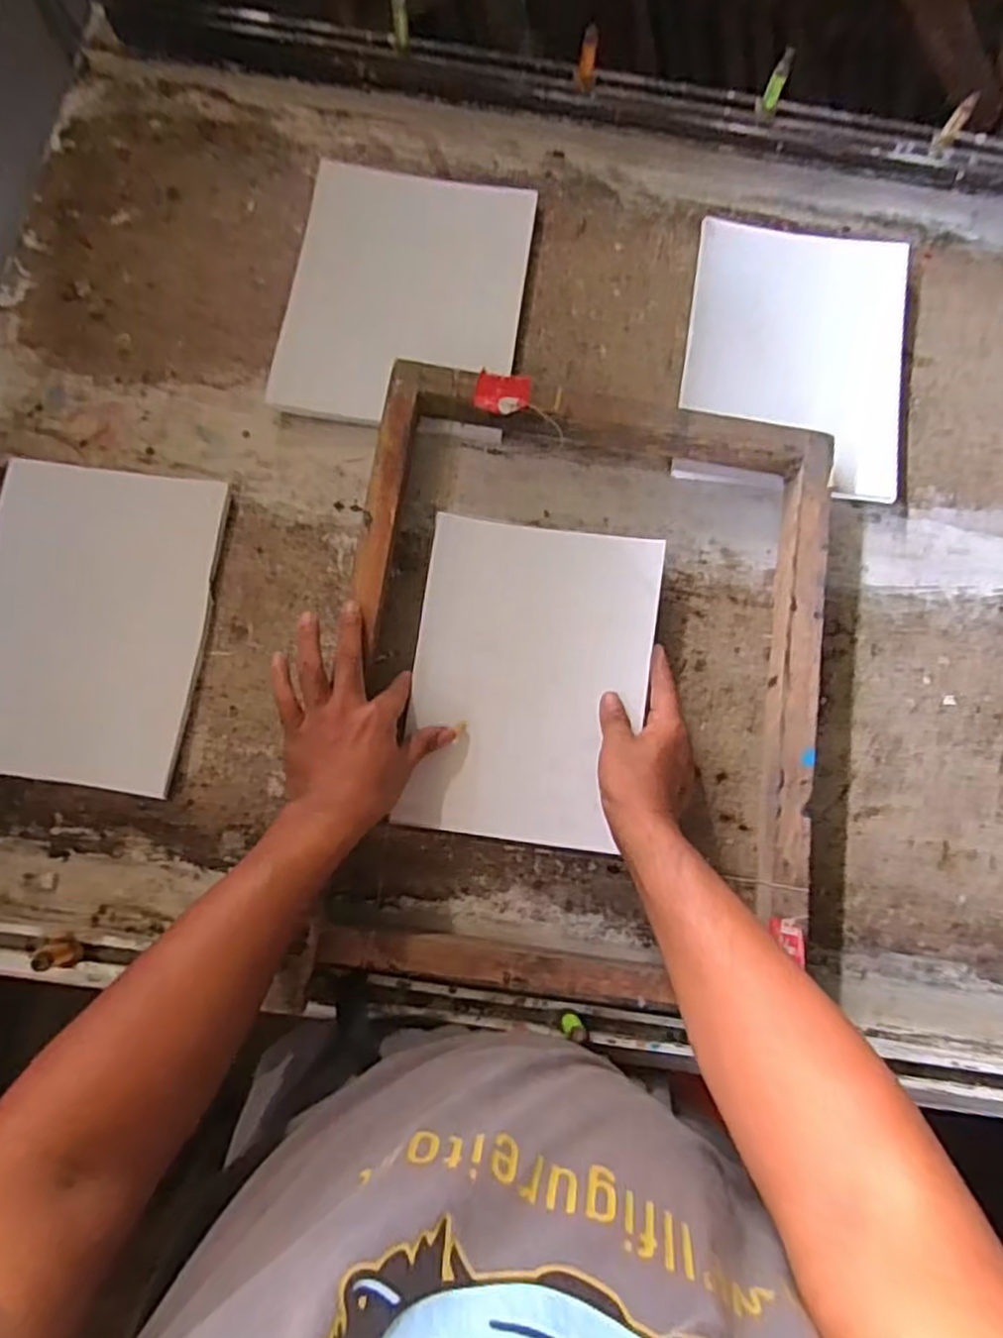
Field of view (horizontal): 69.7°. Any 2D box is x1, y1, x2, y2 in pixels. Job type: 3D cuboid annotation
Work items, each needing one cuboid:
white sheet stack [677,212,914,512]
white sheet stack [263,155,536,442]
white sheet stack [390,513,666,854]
[{"bbox_3d":[0.286,-0.302,0.705,0.206,0.027,0.268,9,78,-1],"label":"white sheet stack"},{"bbox_3d":[-0.087,-0.348,0.674,0.208,0.020,0.250,9,85,-7],"label":"white sheet stack"},{"bbox_3d":[0.025,0.010,0.617,0.194,0.019,0.265,8,81,-1],"label":"white sheet stack"}]

